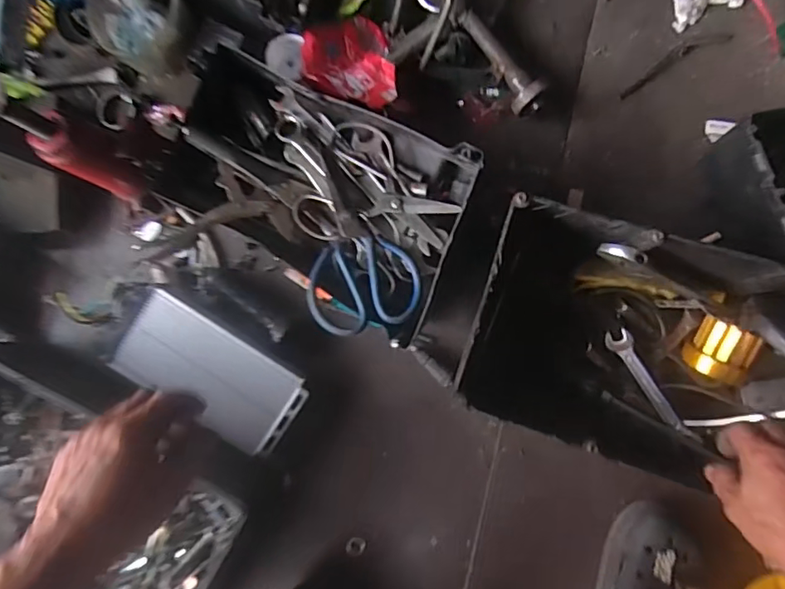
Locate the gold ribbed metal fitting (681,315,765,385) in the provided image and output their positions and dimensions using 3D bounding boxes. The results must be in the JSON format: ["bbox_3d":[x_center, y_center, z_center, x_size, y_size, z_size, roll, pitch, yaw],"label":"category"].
[{"bbox_3d":[0.335,0.058,0.559,0.048,0.050,0.058,28,89,8],"label":"gold ribbed metal fitting"}]

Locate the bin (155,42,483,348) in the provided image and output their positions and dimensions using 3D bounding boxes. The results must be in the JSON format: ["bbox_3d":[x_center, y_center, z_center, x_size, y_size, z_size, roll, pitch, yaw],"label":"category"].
[{"bbox_3d":[-0.093,-0.118,0.648,0.359,0.090,0.245,25,88,8],"label":"bin"}]

